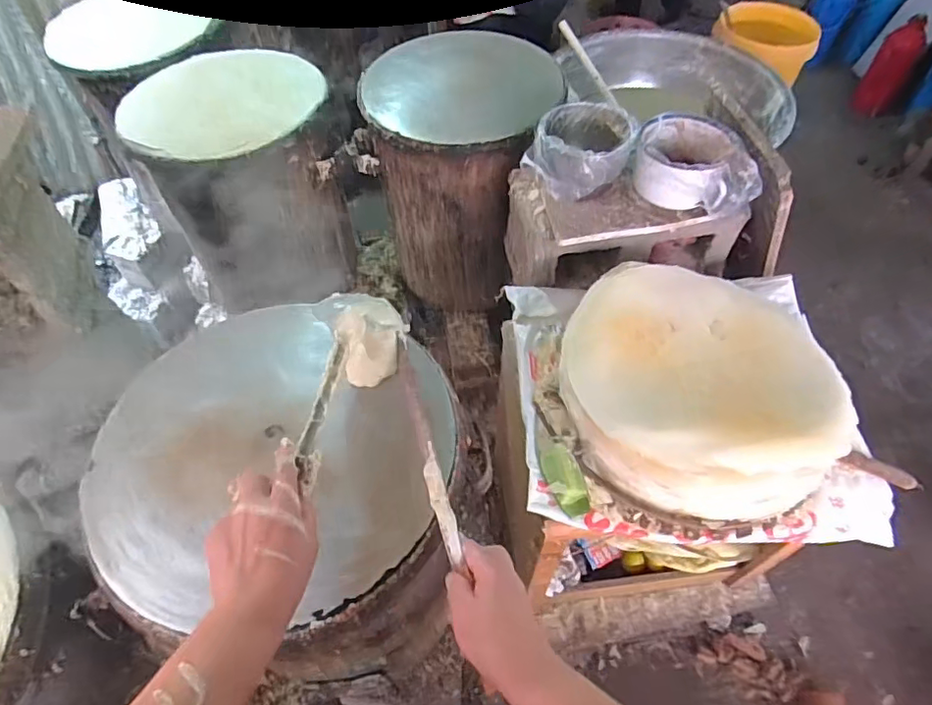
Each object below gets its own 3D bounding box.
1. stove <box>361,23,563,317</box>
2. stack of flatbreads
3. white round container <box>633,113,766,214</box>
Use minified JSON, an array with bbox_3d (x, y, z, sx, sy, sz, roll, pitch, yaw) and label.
[{"bbox_3d":[-0.010,-0.366,1.222,0.361,0.482,0.348,-10,55,-6],"label":"stove"},{"bbox_3d":[0.320,0.037,0.773,0.368,0.112,0.367,5,54,5],"label":"stack of flatbreads"},{"bbox_3d":[0.374,-0.314,0.908,0.190,0.085,0.160,10,55,8],"label":"white round container"}]

